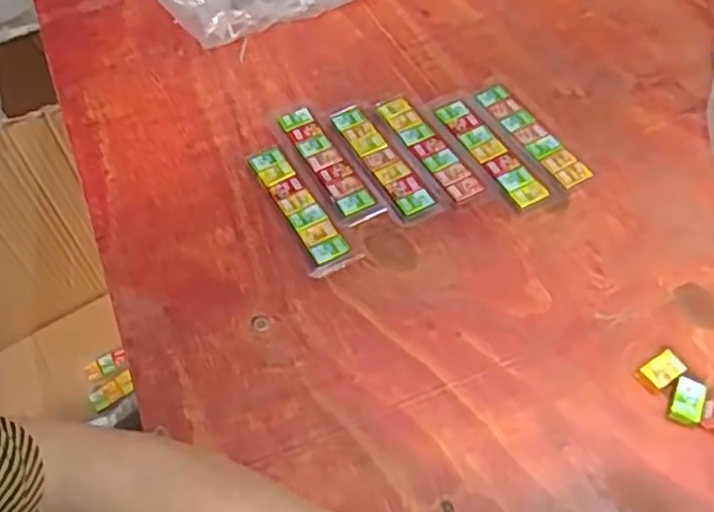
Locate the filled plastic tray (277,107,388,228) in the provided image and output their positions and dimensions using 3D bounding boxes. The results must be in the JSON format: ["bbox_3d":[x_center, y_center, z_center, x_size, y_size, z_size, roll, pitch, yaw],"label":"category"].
[{"bbox_3d":[-0.023,-0.073,0.533,0.028,0.007,0.128,-26,57,-14],"label":"filled plastic tray"}]

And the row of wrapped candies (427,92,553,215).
[{"bbox_3d":[0.098,-0.087,0.536,0.033,0.009,0.139,-24,56,-13],"label":"row of wrapped candies"}]

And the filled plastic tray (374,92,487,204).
[{"bbox_3d":[0.056,-0.087,0.538,0.032,0.007,0.121,-24,56,-13],"label":"filled plastic tray"}]

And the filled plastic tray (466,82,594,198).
[{"bbox_3d":[0.133,-0.093,0.540,0.034,0.010,0.116,-26,57,-14],"label":"filled plastic tray"}]

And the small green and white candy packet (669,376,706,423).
[{"bbox_3d":[0.196,0.086,0.410,0.018,0.008,0.027,19,58,17],"label":"small green and white candy packet"}]

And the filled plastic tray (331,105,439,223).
[{"bbox_3d":[0.019,-0.074,0.531,0.030,0.009,0.122,-25,56,-13],"label":"filled plastic tray"}]

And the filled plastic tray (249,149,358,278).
[{"bbox_3d":[-0.043,-0.035,0.509,0.032,0.009,0.124,-23,56,-12],"label":"filled plastic tray"}]

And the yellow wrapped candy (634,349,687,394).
[{"bbox_3d":[0.186,0.071,0.422,0.027,0.011,0.018,-27,57,-15],"label":"yellow wrapped candy"}]

